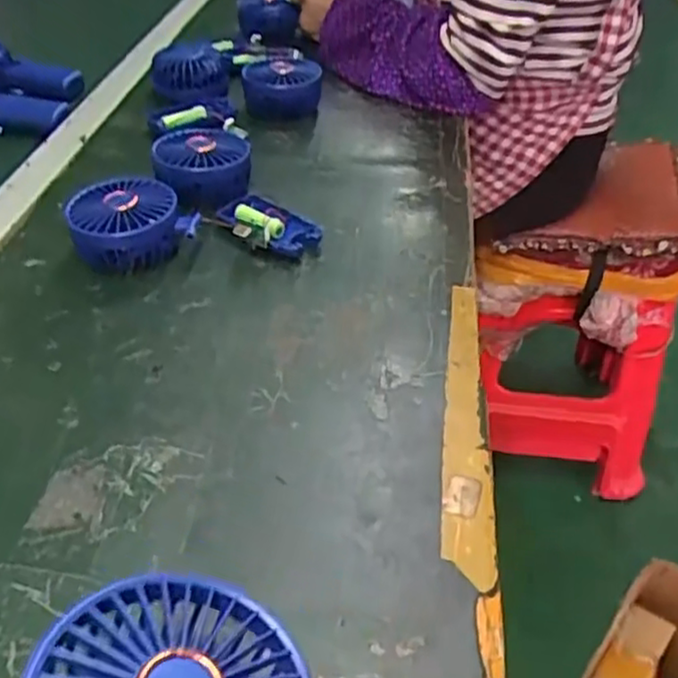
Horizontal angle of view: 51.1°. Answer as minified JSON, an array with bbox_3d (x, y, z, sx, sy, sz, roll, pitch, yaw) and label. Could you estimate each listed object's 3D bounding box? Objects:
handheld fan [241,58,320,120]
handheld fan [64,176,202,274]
[{"bbox_3d":[-0.061,-0.270,0.767,0.083,0.050,0.094,-5,41,-4],"label":"handheld fan"},{"bbox_3d":[-0.165,-0.091,0.561,0.090,0.043,0.083,-29,48,-29],"label":"handheld fan"}]

